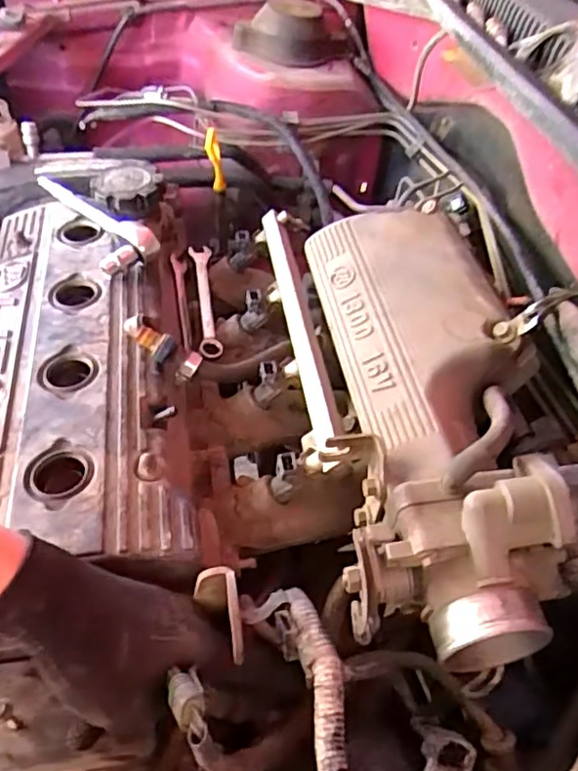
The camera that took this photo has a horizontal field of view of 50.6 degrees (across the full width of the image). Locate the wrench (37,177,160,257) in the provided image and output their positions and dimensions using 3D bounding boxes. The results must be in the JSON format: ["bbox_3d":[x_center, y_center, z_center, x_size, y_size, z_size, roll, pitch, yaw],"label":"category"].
[{"bbox_3d":[-0.175,-0.157,0.549,0.176,0.026,0.017,37,55,27],"label":"wrench"}]

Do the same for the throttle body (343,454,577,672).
[{"bbox_3d":[0.102,0.095,0.332,0.134,0.084,0.090,5,46,0],"label":"throttle body"}]

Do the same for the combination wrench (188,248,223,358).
[{"bbox_3d":[-0.079,-0.084,0.576,0.020,0.009,0.152,-5,47,-9],"label":"combination wrench"}]

